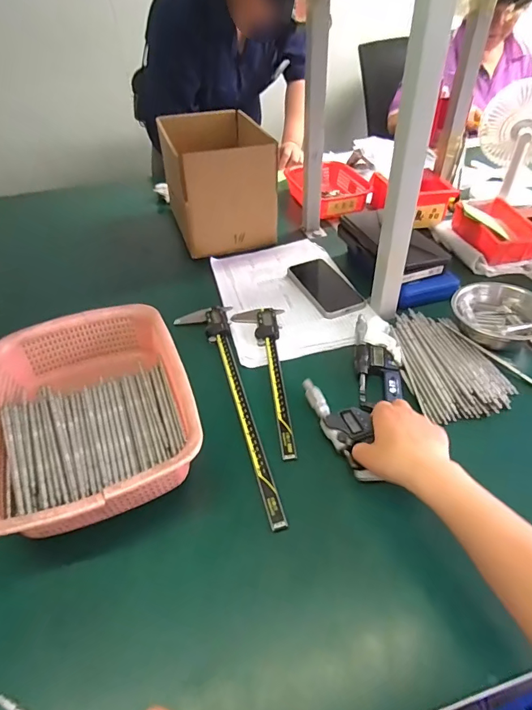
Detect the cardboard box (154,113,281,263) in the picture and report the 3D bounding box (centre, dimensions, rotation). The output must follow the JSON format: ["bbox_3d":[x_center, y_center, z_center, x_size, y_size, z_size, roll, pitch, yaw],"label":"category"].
[{"bbox_3d":[-0.100,-0.356,0.876,0.173,0.197,0.253,-14,43,-12],"label":"cardboard box"}]

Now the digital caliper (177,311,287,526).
[{"bbox_3d":[-0.059,0.051,0.557,0.083,0.013,0.383,-9,42,-8],"label":"digital caliper"}]

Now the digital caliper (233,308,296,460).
[{"bbox_3d":[-0.007,0.019,0.586,0.074,0.014,0.285,-3,42,0],"label":"digital caliper"}]

